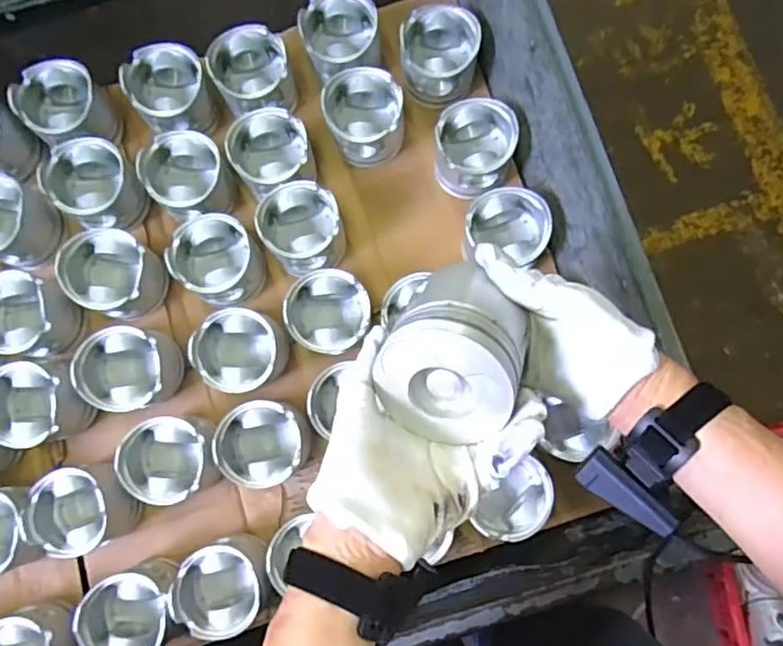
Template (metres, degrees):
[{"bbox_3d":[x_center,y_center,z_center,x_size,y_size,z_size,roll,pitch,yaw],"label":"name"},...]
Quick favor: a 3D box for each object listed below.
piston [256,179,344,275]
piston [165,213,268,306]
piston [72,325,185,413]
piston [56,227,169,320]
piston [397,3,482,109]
[{"bbox_3d":[-0.106,-0.109,0.745,0.093,0.077,0.103,-4,81,1],"label":"piston"},{"bbox_3d":[-0.204,-0.074,0.727,0.099,0.078,0.091,0,81,1],"label":"piston"},{"bbox_3d":[-0.295,0.052,0.706,0.096,0.072,0.096,-4,81,1],"label":"piston"},{"bbox_3d":[-0.322,-0.056,0.725,0.096,0.079,0.093,0,81,1],"label":"piston"},{"bbox_3d":[0.058,-0.327,0.772,0.091,0.083,0.093,0,81,1],"label":"piston"}]

